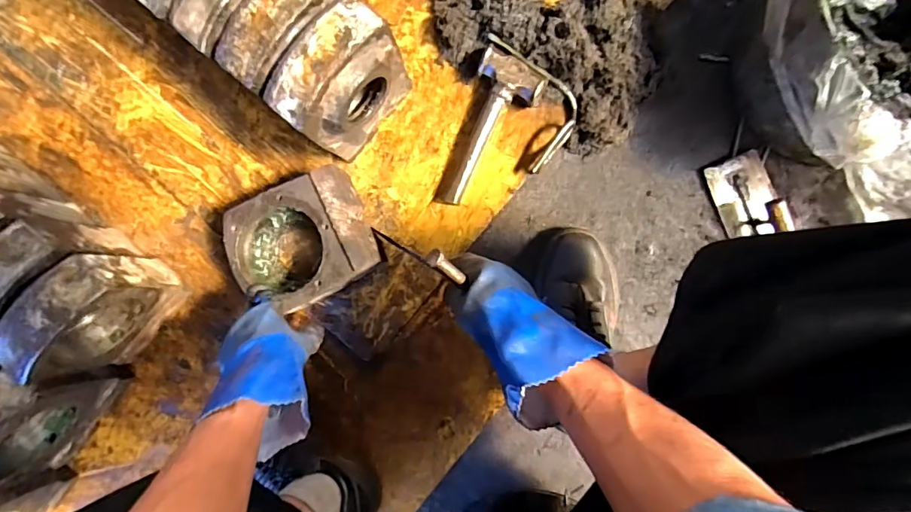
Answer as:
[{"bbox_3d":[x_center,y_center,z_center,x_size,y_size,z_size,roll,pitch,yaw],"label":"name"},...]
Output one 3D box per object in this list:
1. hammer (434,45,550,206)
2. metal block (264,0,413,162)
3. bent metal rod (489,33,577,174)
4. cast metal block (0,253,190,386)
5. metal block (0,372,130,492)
[{"bbox_3d":[0.041,-0.182,0.710,0.096,0.046,0.236,29,91,3],"label":"hammer"},{"bbox_3d":[-0.150,-0.226,0.651,0.094,0.194,0.164,37,92,2],"label":"metal block"},{"bbox_3d":[0.120,-0.226,0.683,0.086,0.030,0.197,-18,89,3],"label":"bent metal rod"},{"bbox_3d":[-0.478,0.078,0.641,0.159,0.169,0.093,-42,88,2],"label":"cast metal block"},{"bbox_3d":[-0.596,0.236,0.674,0.074,0.186,0.173,35,91,2],"label":"metal block"}]

